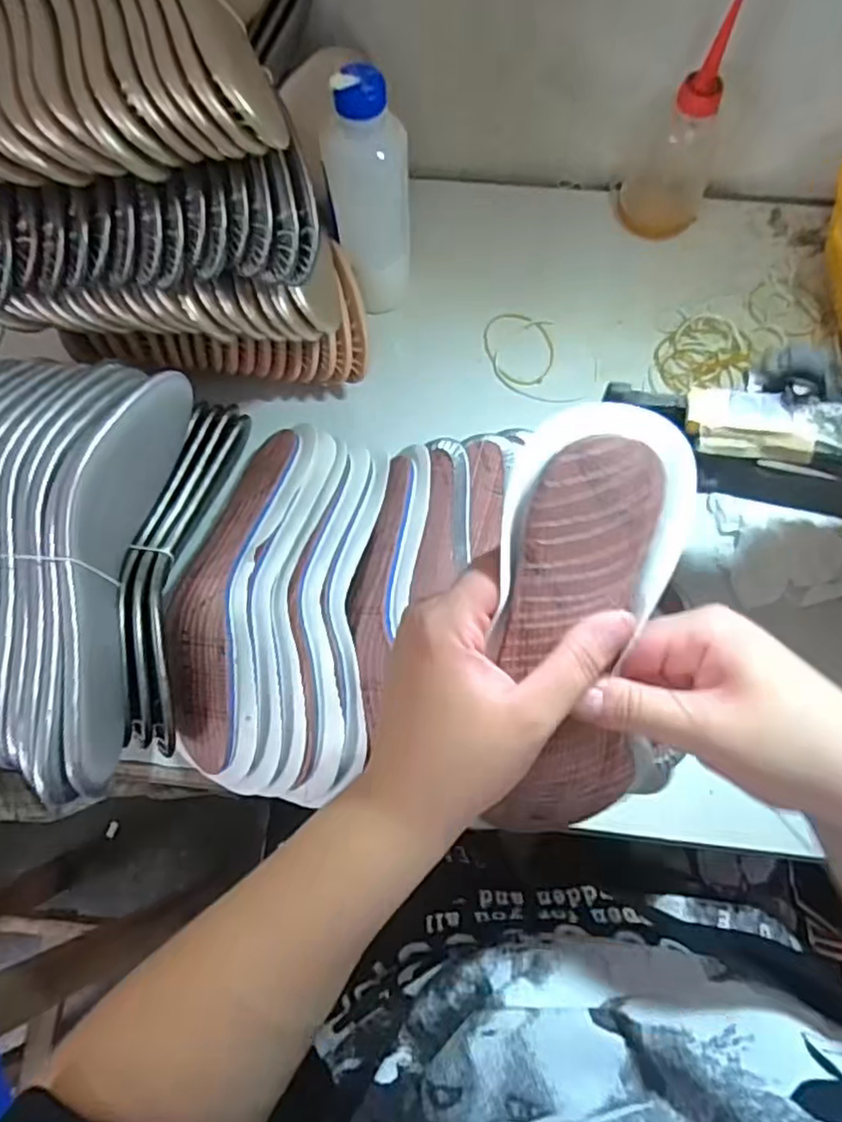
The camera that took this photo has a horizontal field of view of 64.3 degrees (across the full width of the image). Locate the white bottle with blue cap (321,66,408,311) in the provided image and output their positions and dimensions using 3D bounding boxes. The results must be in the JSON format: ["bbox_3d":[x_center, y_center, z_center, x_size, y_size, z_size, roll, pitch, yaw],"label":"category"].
[{"bbox_3d":[-0.033,-0.241,0.467,0.052,0.173,0.045,-8,70,-1],"label":"white bottle with blue cap"}]

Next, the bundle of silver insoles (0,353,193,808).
[{"bbox_3d":[-0.246,-0.006,0.378,0.176,0.075,0.245,4,70,3],"label":"bundle of silver insoles"}]

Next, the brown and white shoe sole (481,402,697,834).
[{"bbox_3d":[0.070,0.044,0.296,0.073,0.217,0.022,0,26,2],"label":"brown and white shoe sole"}]

